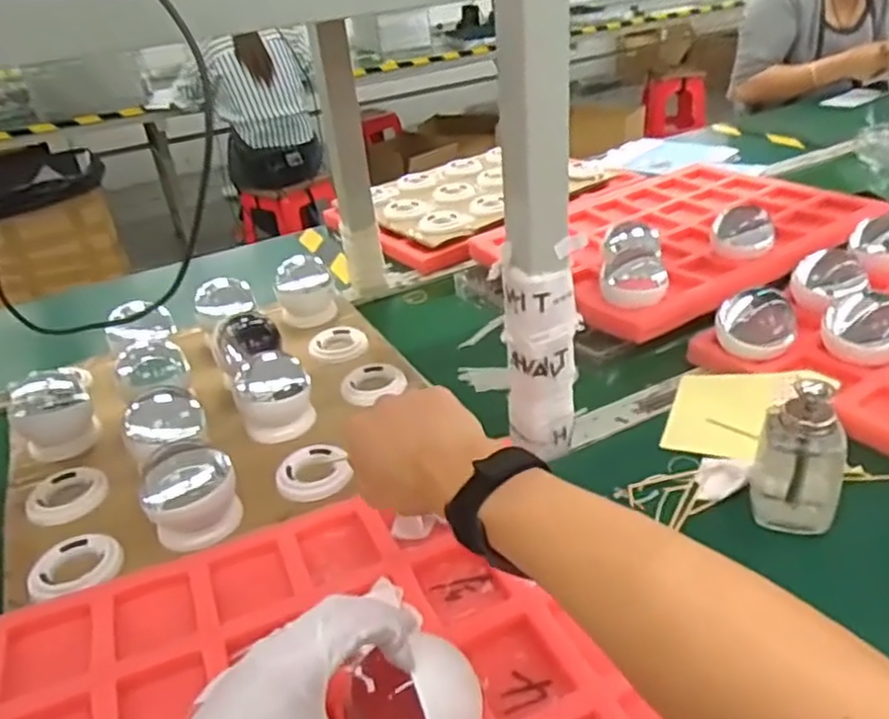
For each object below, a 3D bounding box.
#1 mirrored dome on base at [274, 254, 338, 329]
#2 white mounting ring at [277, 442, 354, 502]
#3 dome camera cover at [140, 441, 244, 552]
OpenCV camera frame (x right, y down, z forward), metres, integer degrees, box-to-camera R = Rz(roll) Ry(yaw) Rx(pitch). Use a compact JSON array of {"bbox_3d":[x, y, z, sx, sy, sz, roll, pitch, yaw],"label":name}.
[{"bbox_3d":[-0.180,-0.092,0.901,0.075,0.084,0.070,-13,32,-11],"label":"mirrored dome on base"},{"bbox_3d":[-0.125,0.106,0.654,0.066,0.020,0.065,-5,31,3],"label":"white mounting ring"},{"bbox_3d":[-0.215,0.112,0.588,0.075,0.062,0.085,-22,34,-24],"label":"dome camera cover"}]

